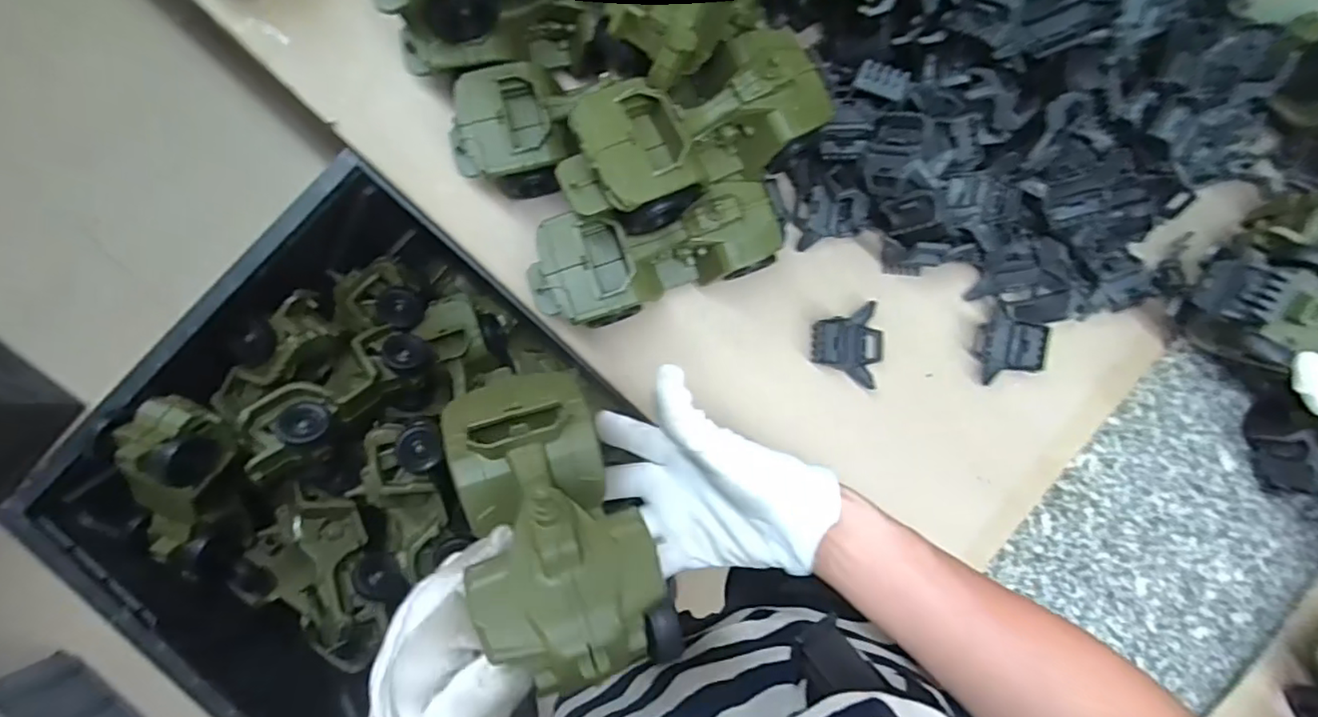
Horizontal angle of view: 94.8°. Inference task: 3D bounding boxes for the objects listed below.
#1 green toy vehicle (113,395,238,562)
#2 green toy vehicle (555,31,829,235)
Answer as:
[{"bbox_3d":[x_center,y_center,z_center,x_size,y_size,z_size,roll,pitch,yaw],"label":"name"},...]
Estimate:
[{"bbox_3d":[-0.430,0.108,0.532,0.069,0.063,0.150,19,111,-1],"label":"green toy vehicle"},{"bbox_3d":[0.025,-0.153,0.406,0.186,0.073,0.080,-29,88,-4],"label":"green toy vehicle"}]

